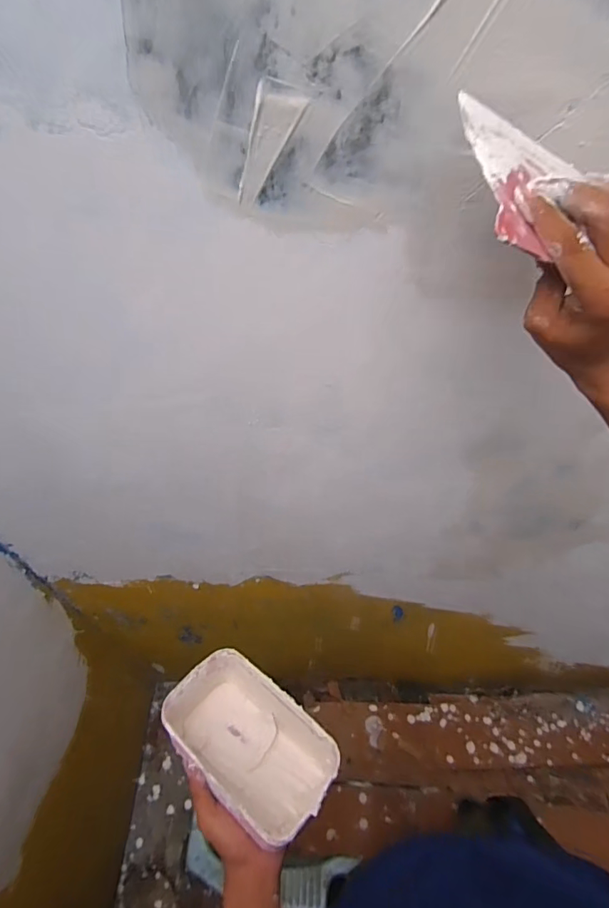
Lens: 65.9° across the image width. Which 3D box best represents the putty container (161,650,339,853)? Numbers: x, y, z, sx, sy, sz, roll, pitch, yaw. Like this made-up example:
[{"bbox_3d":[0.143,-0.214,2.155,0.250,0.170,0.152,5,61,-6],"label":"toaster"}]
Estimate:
[{"bbox_3d":[-0.057,0.323,0.531,0.184,0.086,0.109,28,58,27],"label":"putty container"}]

